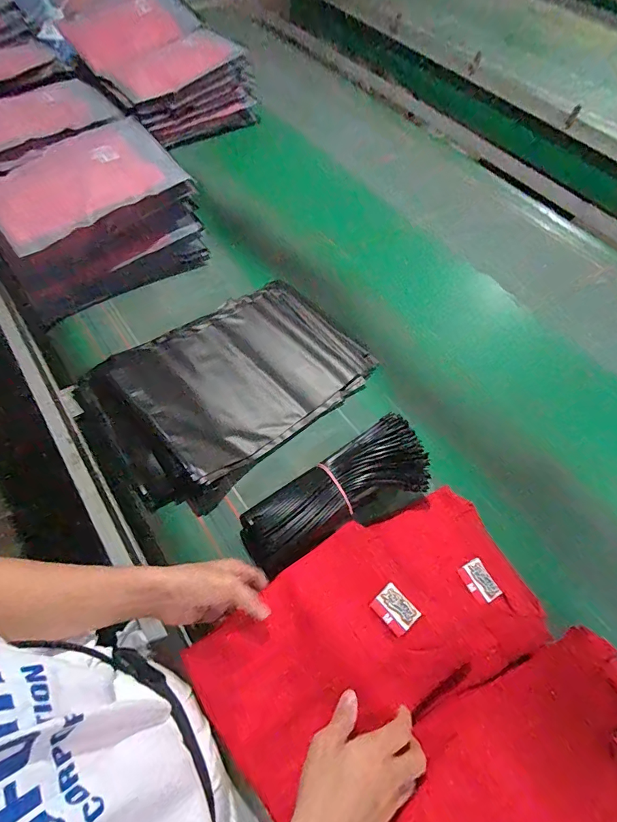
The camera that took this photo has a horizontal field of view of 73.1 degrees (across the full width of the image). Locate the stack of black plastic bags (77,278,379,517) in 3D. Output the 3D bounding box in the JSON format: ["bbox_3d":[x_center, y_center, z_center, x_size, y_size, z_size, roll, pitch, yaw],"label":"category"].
[{"bbox_3d":[-0.121,-0.060,0.722,0.462,0.061,0.322,-35,66,-23],"label":"stack of black plastic bags"}]

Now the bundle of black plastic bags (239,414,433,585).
[{"bbox_3d":[0.040,0.113,0.569,0.268,0.057,0.102,-28,64,-20],"label":"bundle of black plastic bags"}]

